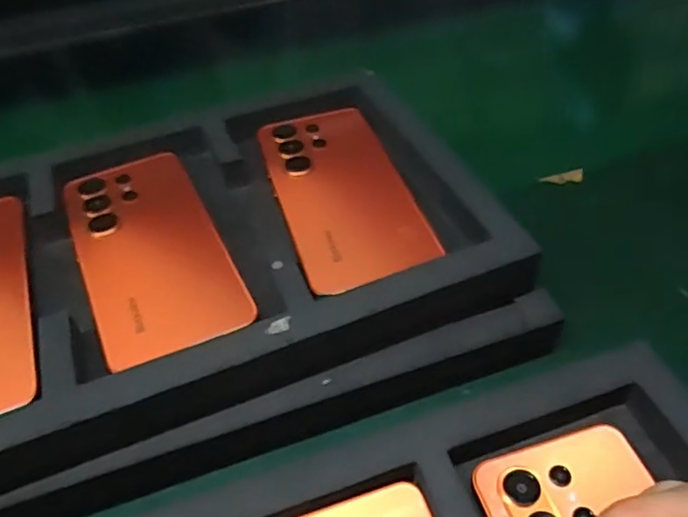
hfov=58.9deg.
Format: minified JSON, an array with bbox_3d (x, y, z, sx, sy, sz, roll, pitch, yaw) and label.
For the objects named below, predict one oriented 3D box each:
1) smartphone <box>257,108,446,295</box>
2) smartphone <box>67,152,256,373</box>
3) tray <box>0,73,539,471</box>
[{"bbox_3d":[-0.003,-0.045,0.381,0.076,0.005,0.163,-13,45,-10],"label":"smartphone"},{"bbox_3d":[-0.114,-0.008,0.355,0.076,0.010,0.161,-21,47,-18],"label":"smartphone"},{"bbox_3d":[-0.160,0.017,0.342,0.480,0.045,0.249,-18,46,-15],"label":"tray"}]

